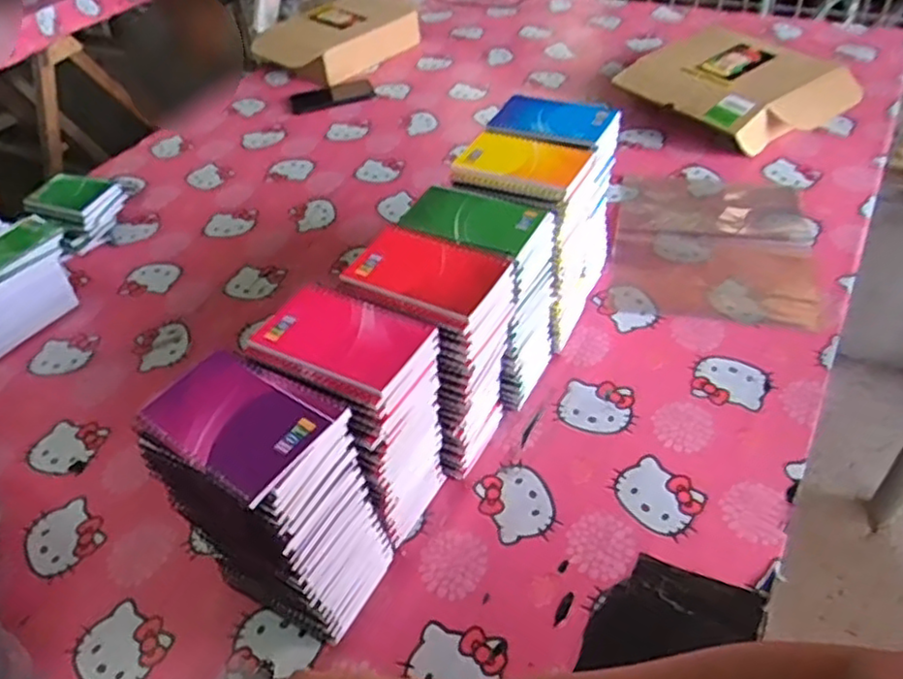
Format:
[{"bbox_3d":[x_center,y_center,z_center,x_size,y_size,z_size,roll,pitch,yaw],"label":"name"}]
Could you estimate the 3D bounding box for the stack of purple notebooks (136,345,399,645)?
[{"bbox_3d":[-0.140,0.135,0.567,0.130,0.247,0.104,18,49,23],"label":"stack of purple notebooks"}]

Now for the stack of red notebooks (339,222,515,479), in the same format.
[{"bbox_3d":[-0.014,0.020,0.683,0.125,0.232,0.109,20,50,25],"label":"stack of red notebooks"}]

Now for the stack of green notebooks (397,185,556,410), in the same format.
[{"bbox_3d":[0.028,-0.048,0.738,0.142,0.237,0.102,18,49,23],"label":"stack of green notebooks"}]

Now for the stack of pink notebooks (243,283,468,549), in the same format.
[{"bbox_3d":[-0.076,0.078,0.631,0.135,0.234,0.108,23,51,27],"label":"stack of pink notebooks"}]

